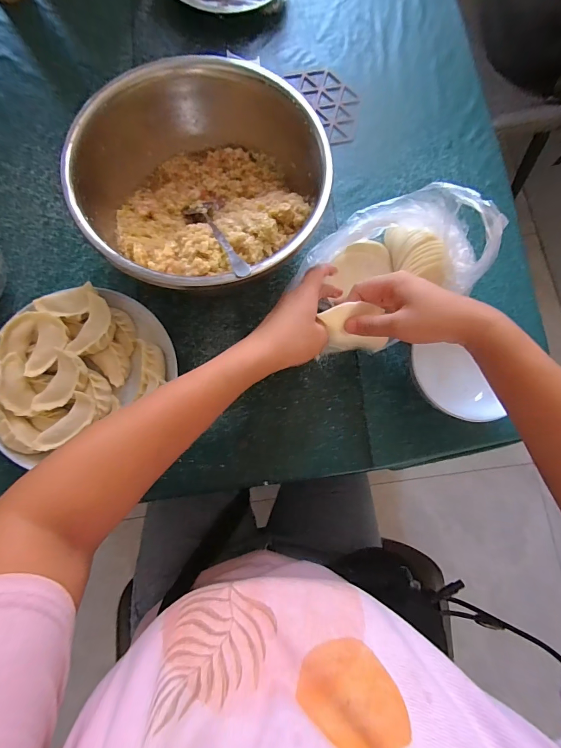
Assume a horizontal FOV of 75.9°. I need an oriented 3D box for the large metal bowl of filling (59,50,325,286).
[{"bbox_3d":[-0.079,-0.190,0.399,0.245,0.114,0.243,0,77,-2],"label":"large metal bowl of filling"}]

